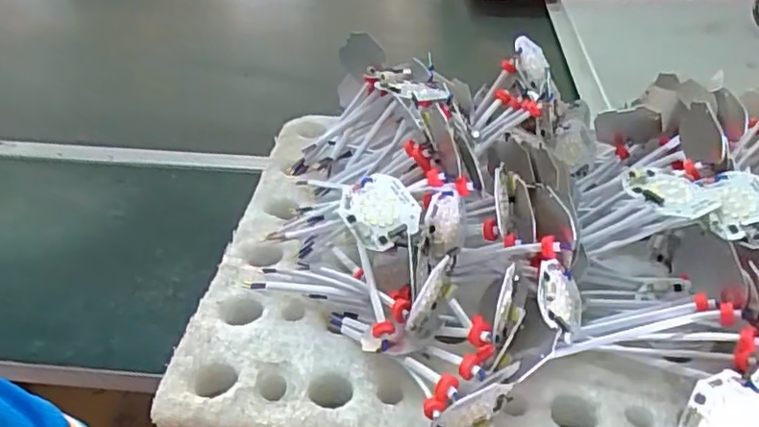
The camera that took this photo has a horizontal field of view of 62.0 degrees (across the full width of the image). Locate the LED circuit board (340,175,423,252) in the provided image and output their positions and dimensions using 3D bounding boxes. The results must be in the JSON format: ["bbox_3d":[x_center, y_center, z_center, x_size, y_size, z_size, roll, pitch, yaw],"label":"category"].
[{"bbox_3d":[0.001,-0.001,0.387,0.044,0.009,0.048,-27,65,-27],"label":"LED circuit board"}]

